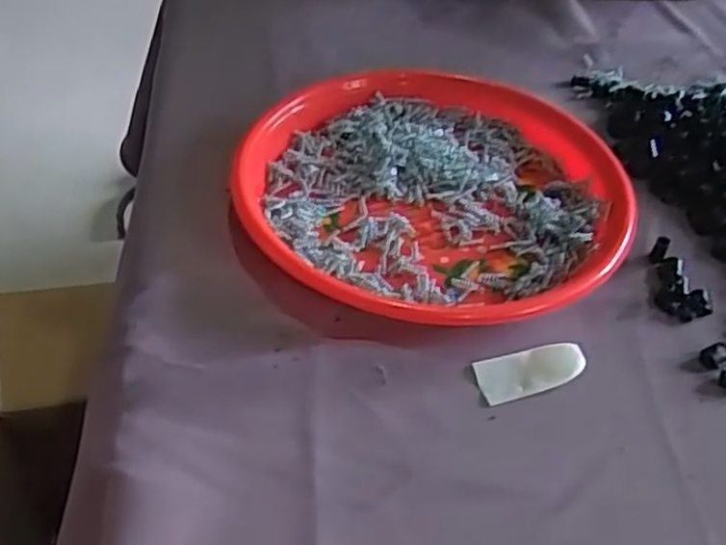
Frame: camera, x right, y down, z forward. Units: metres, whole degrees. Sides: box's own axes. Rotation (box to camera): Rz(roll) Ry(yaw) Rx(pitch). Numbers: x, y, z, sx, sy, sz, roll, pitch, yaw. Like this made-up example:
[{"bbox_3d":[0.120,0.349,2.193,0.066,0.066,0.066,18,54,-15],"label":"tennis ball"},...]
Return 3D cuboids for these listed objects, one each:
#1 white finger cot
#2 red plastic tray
[{"bbox_3d":[0.086,0.050,0.394,0.055,0.011,0.024,-10,47,-13],"label":"white finger cot"},{"bbox_3d":[0.045,-0.055,0.477,0.226,0.030,0.218,7,45,3],"label":"red plastic tray"}]

